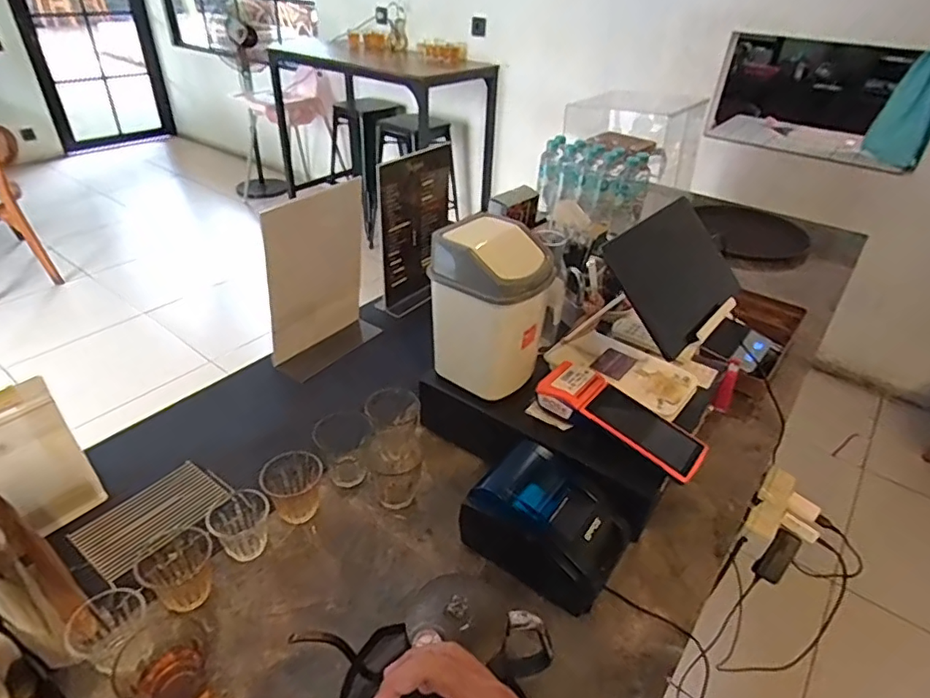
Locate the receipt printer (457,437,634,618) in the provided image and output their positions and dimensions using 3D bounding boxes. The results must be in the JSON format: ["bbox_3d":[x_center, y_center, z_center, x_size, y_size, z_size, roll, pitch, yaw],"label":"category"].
[{"bbox_3d":[0.103,0.211,0.682,0.176,0.103,0.120,24,40,27],"label":"receipt printer"}]

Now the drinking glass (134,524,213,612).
[{"bbox_3d":[-0.319,0.248,0.624,0.072,0.076,0.061,-28,45,-37],"label":"drinking glass"}]

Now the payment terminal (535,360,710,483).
[{"bbox_3d":[0.206,0.085,0.731,0.214,0.050,0.086,24,40,27],"label":"payment terminal"}]

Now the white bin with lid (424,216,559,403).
[{"bbox_3d":[0.038,-0.057,0.765,0.138,0.212,0.121,25,40,28],"label":"white bin with lid"}]

